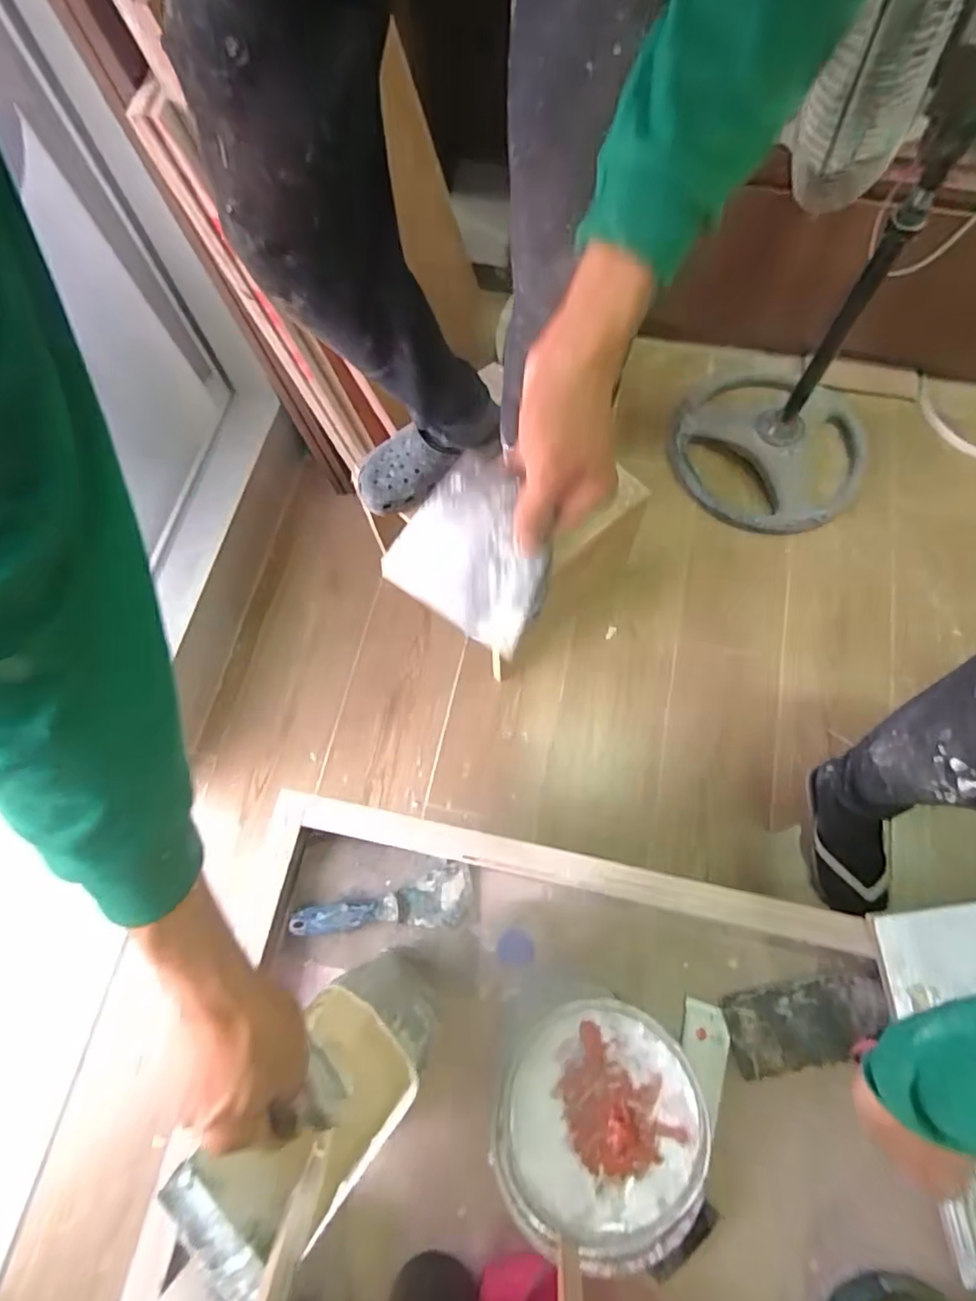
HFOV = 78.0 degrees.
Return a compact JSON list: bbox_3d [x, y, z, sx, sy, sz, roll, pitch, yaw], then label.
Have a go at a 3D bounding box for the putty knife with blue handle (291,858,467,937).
[{"bbox_3d":[-0.119,0.282,0.678,0.195,0.026,0.065,-7,72,0],"label":"putty knife with blue handle"}]

